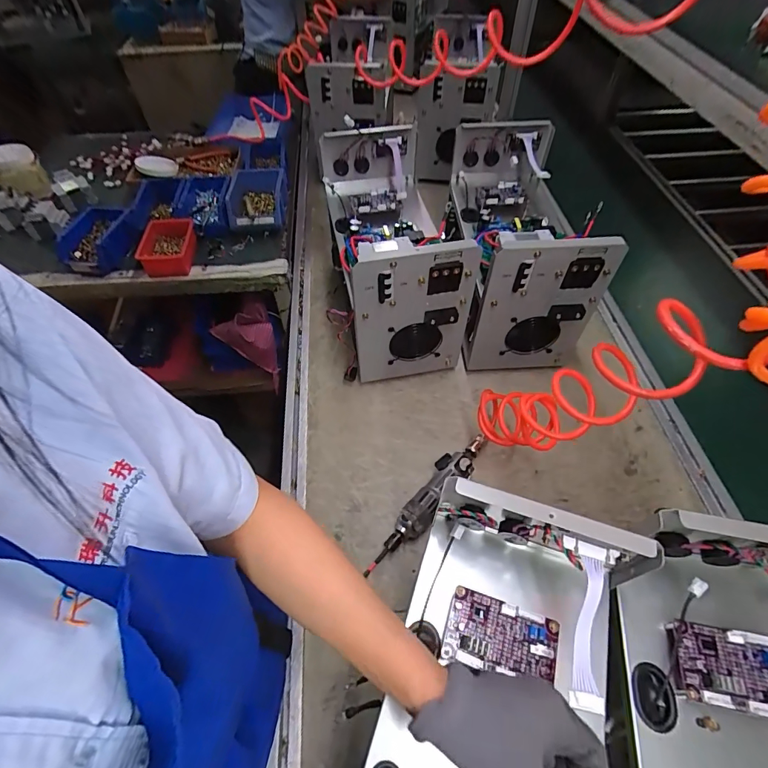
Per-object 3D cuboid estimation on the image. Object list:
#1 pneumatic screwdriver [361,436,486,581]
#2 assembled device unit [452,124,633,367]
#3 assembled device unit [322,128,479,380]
[{"bbox_3d":[0.072,0.166,0.618,0.048,0.042,0.263,35,62,23],"label":"pneumatic screwdriver"},{"bbox_3d":[0.235,-0.253,0.770,0.195,0.275,0.400,1,54,1],"label":"assembled device unit"},{"bbox_3d":[0.012,-0.233,0.758,0.204,0.279,0.376,-4,54,-3],"label":"assembled device unit"}]

